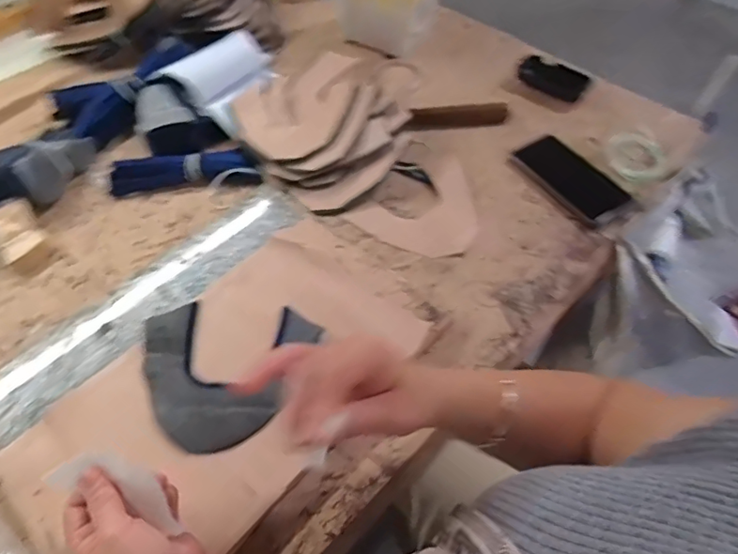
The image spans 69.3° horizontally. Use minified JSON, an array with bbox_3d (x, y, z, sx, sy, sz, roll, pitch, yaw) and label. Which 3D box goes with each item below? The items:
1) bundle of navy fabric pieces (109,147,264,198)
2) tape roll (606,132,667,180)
[{"bbox_3d":[-0.240,-0.137,0.698,0.191,0.026,0.057,-4,54,-1],"label":"bundle of navy fabric pieces"},{"bbox_3d":[0.360,-0.168,0.728,0.069,0.014,0.082,-11,54,-6],"label":"tape roll"}]

